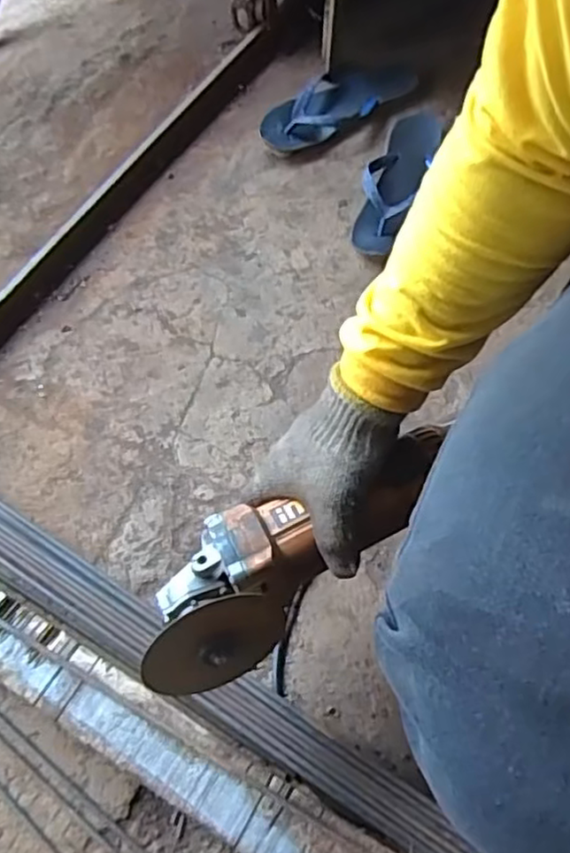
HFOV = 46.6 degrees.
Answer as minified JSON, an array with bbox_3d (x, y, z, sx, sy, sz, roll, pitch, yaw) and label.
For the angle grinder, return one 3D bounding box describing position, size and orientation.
[{"bbox_3d":[0.006,0.081,0.474,0.262,0.078,0.088,-36,66,-12],"label":"angle grinder"}]

